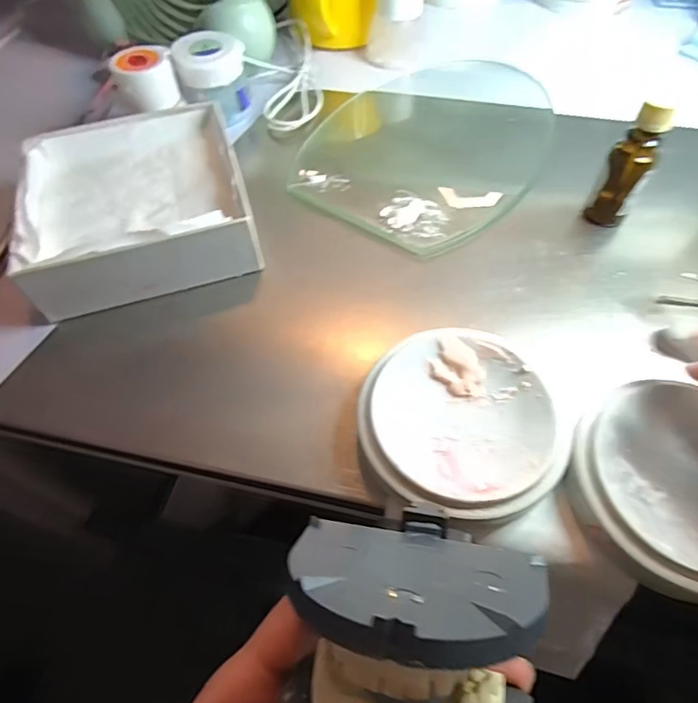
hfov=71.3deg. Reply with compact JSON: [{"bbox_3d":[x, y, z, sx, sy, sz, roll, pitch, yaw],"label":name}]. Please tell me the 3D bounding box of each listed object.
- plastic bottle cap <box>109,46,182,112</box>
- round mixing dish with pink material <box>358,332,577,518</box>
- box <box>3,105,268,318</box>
[{"bbox_3d":[-0.135,-0.183,0.327,0.038,0.031,0.031,-14,58,-7],"label":"plastic bottle cap"},{"bbox_3d":[0.050,0.033,0.226,0.087,0.024,0.086,-1,57,2],"label":"round mixing dish with pink material"},{"bbox_3d":[-0.128,-0.095,0.302,0.121,0.043,0.141,-15,58,-7],"label":"box"}]

